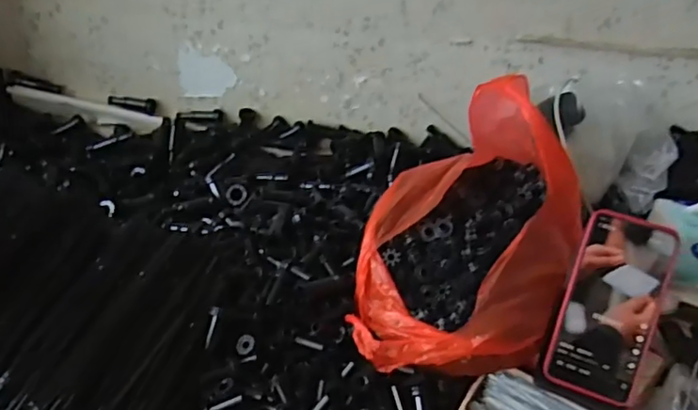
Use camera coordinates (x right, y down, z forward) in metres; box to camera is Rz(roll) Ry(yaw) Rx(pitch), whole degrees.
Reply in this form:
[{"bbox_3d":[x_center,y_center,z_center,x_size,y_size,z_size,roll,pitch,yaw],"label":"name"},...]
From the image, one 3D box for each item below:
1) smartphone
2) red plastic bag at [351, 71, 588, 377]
[{"bbox_3d":[0.237,0.090,0.527,0.081,0.162,0.009,17,-3,17],"label":"smartphone"},{"bbox_3d":[0.125,0.012,0.576,0.210,0.190,0.264,9,32,6],"label":"red plastic bag"}]

